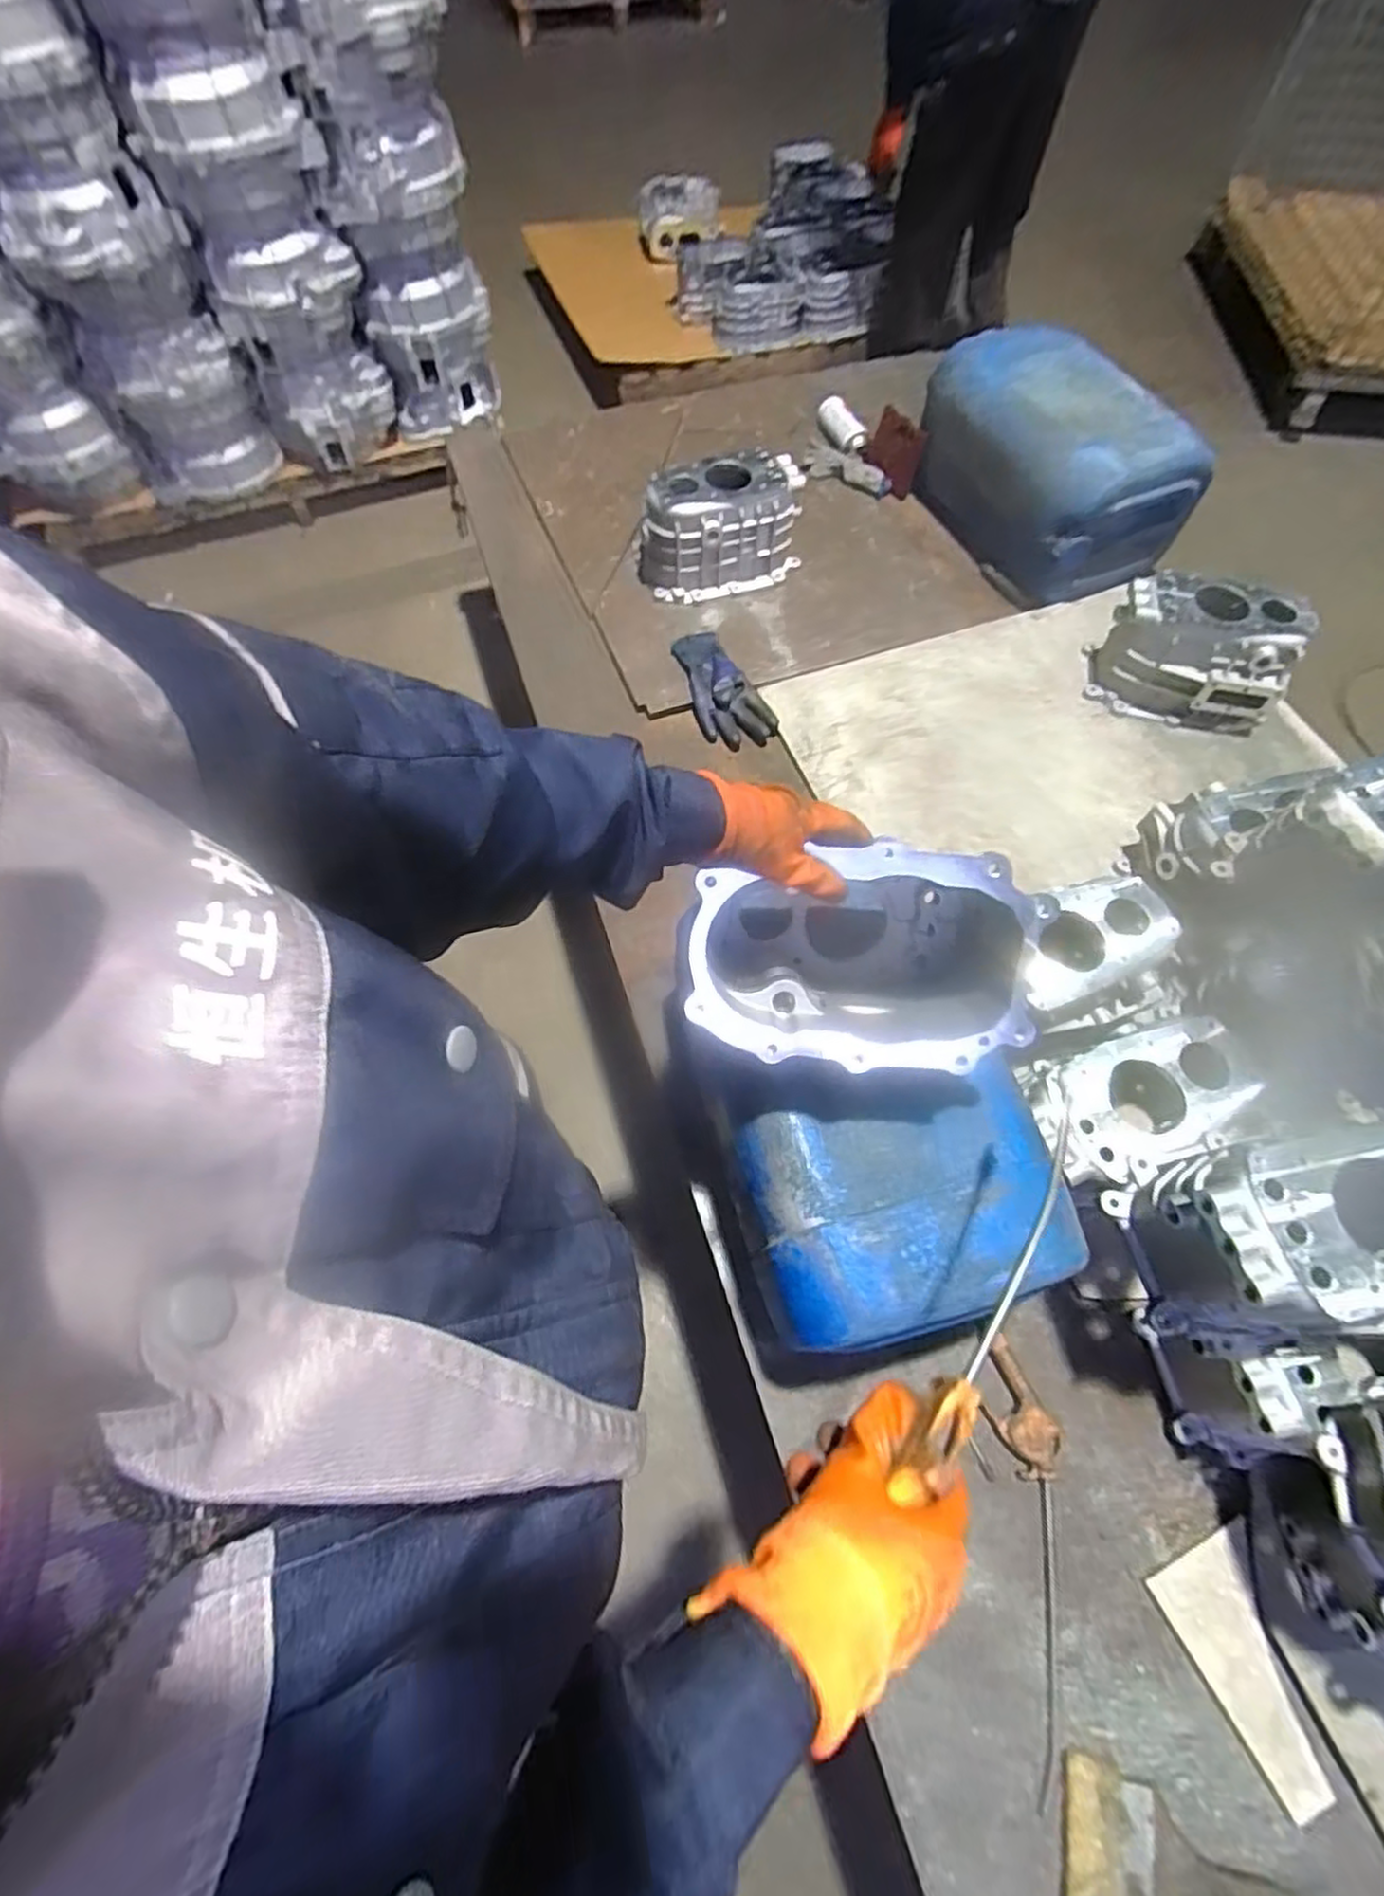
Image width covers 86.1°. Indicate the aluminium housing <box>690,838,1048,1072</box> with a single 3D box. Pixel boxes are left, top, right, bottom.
[{"bbox_3d":[0.147,-0.002,0.668,0.294,0.174,0.183,5,100,-1],"label":"aluminium housing"}]

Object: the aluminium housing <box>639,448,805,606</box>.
[{"bbox_3d":[0.050,-0.732,1.287,0.275,0.168,0.152,-14,64,-8],"label":"aluminium housing"}]

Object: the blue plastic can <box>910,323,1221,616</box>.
[{"bbox_3d":[0.624,-0.854,1.309,0.272,0.250,0.457,-17,65,-9],"label":"blue plastic can"}]

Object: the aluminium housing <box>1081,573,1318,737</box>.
[{"bbox_3d":[0.783,-0.457,1.145,0.261,0.173,0.130,12,64,5],"label":"aluminium housing"}]

